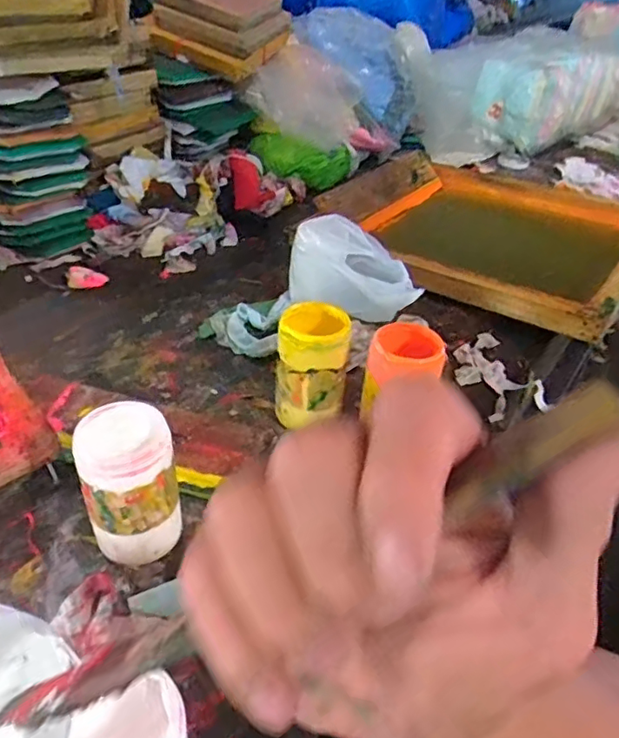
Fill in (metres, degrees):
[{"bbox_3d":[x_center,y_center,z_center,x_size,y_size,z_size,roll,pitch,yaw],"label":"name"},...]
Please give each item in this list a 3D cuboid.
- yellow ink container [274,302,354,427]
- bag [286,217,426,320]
[{"bbox_3d":[0.003,0.004,0.792,0.095,0.168,0.096,5,38,-1],"label":"yellow ink container"},{"bbox_3d":[0.076,-0.168,0.993,0.223,0.133,0.111,9,39,4],"label":"bag"}]

